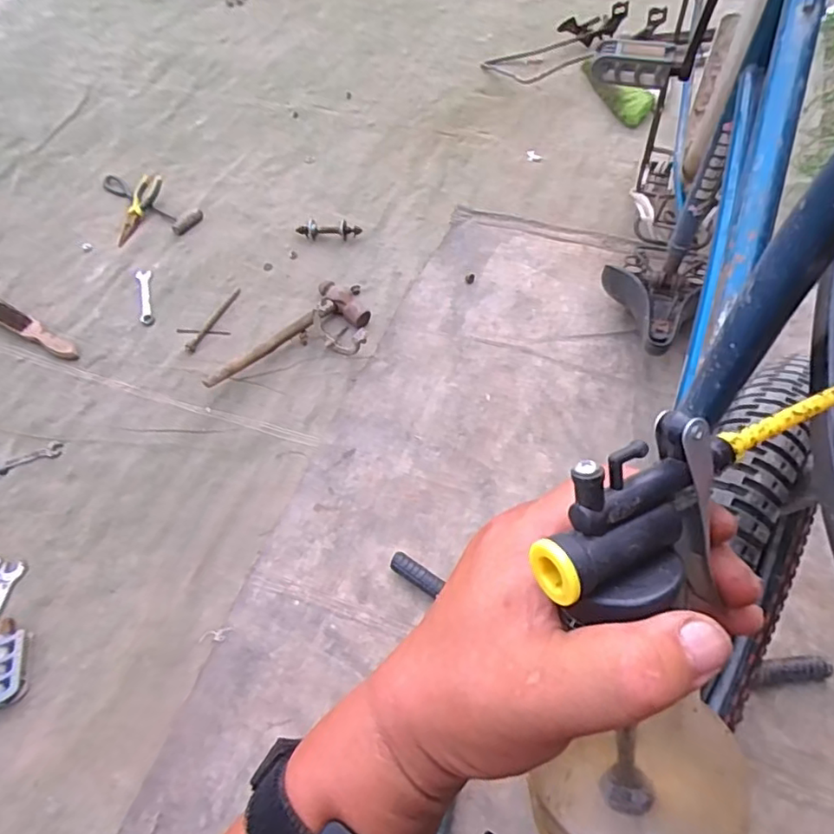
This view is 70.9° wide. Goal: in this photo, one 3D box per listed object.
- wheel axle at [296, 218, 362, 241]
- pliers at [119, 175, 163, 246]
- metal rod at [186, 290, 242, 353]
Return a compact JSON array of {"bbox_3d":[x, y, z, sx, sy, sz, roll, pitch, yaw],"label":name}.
[{"bbox_3d":[-0.180,-0.384,1.204,0.132,0.033,0.042,-1,57,2],"label":"wheel axle"},{"bbox_3d":[-0.596,-0.446,1.256,0.048,0.024,0.172,20,81,11],"label":"pliers"},{"bbox_3d":[-0.388,-0.186,1.118,0.016,0.013,0.166,19,60,14],"label":"metal rod"}]

